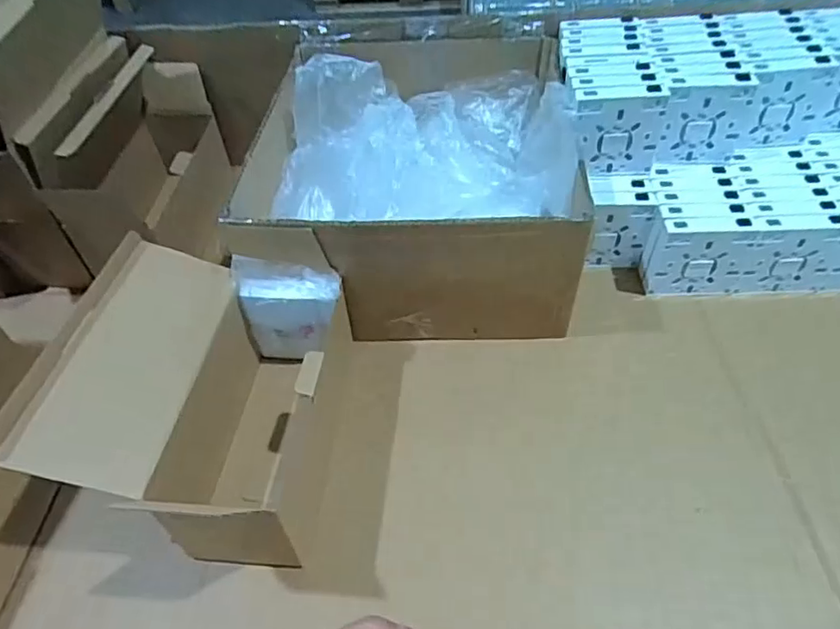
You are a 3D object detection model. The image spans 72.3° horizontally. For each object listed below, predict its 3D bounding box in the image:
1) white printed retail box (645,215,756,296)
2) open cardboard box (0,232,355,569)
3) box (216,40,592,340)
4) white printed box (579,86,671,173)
[{"bbox_3d":[0.274,-0.057,0.575,0.087,0.088,0.022,-3,45,6],"label":"white printed retail box"},{"bbox_3d":[-0.164,0.062,0.457,0.170,0.147,0.217,2,45,10],"label":"open cardboard box"},{"bbox_3d":[0.010,-0.147,0.605,0.283,0.168,0.332,0,45,9],"label":"box"},{"bbox_3d":[0.198,-0.178,0.570,0.089,0.092,0.021,-2,45,6],"label":"white printed box"}]

